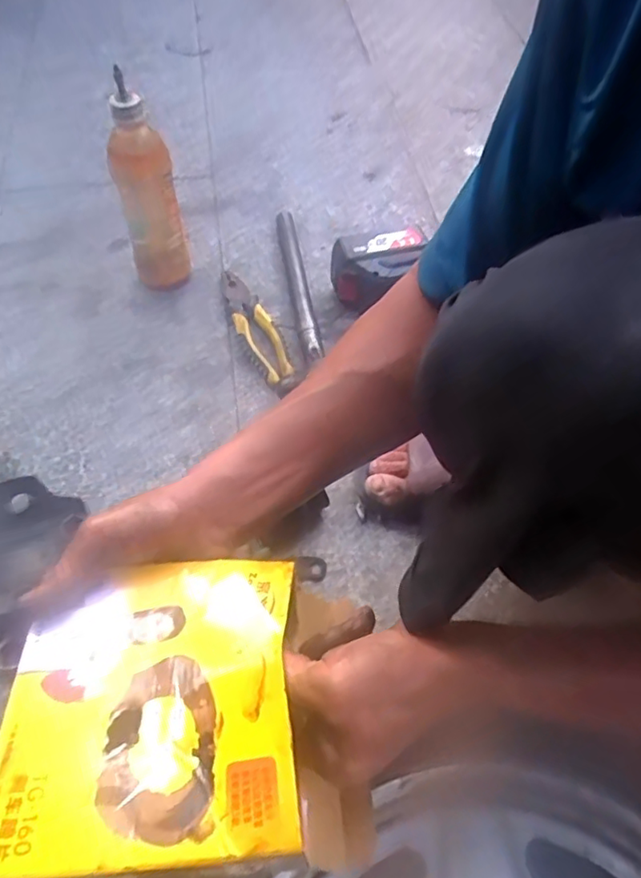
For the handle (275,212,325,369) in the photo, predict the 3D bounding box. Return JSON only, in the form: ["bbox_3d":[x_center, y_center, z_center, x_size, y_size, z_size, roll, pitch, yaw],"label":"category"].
[{"bbox_3d":[-0.027,-0.195,0.726,0.024,0.025,0.259,-8,59,-6],"label":"handle"}]

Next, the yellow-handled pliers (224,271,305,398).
[{"bbox_3d":[-0.074,-0.130,0.692,0.043,0.030,0.192,-17,60,-11],"label":"yellow-handled pliers"}]

